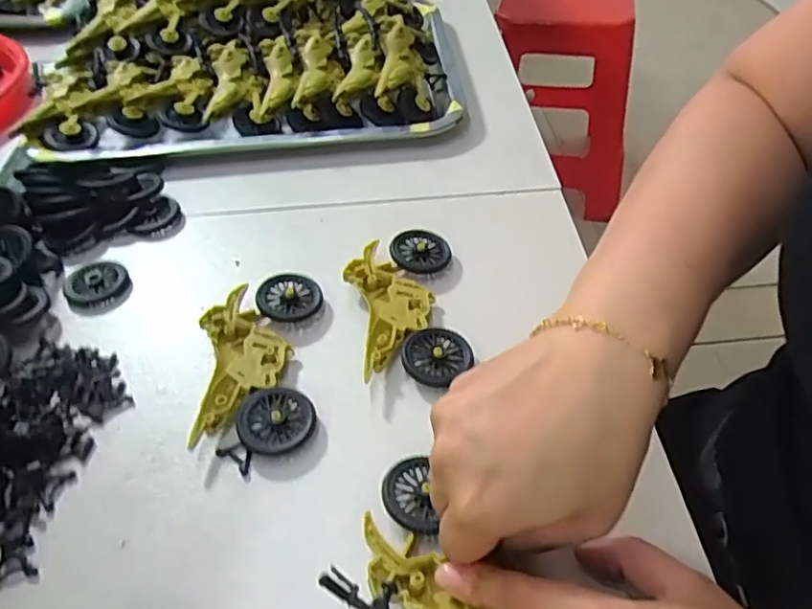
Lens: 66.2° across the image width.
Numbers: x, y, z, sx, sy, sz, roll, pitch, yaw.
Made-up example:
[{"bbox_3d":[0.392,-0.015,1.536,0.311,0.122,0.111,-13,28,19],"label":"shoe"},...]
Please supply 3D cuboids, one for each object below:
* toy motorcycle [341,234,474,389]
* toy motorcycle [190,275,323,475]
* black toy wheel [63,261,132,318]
[{"bbox_3d":[-0.001,0.000,0.363,0.061,0.015,0.116,-6,47,-1],"label":"toy motorcycle"},{"bbox_3d":[-0.080,0.029,0.337,0.060,0.014,0.118,-4,47,1],"label":"toy motorcycle"},{"bbox_3d":[-0.194,-0.011,0.393,0.037,0.014,0.037,-2,47,2],"label":"black toy wheel"}]

